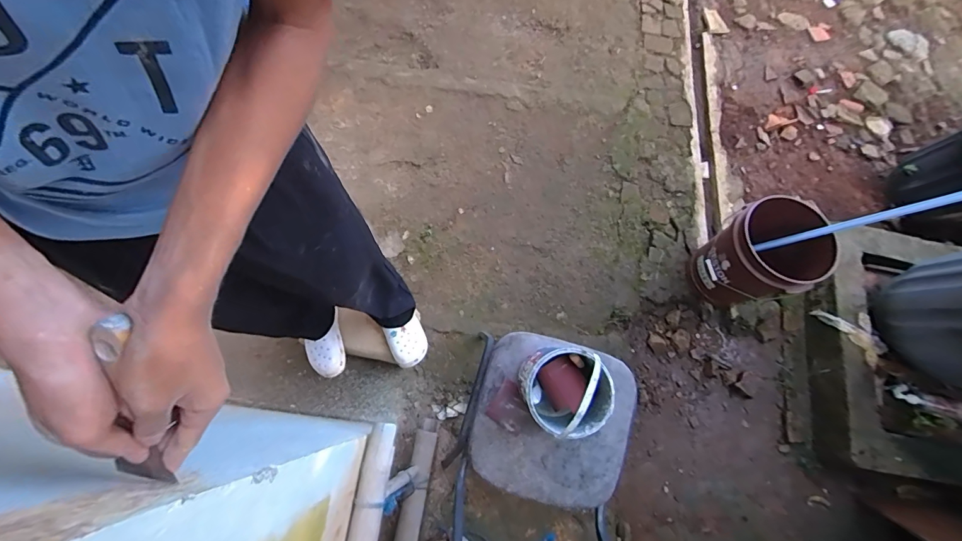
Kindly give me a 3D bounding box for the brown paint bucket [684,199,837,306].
[{"bbox_3d":[0.966,-0.054,1.467,0.289,0.365,0.295,1,72,-3],"label":"brown paint bucket"}]

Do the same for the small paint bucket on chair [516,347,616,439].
[{"bbox_3d":[0.181,0.271,0.919,0.195,0.300,0.176,38,74,9],"label":"small paint bucket on chair"}]

